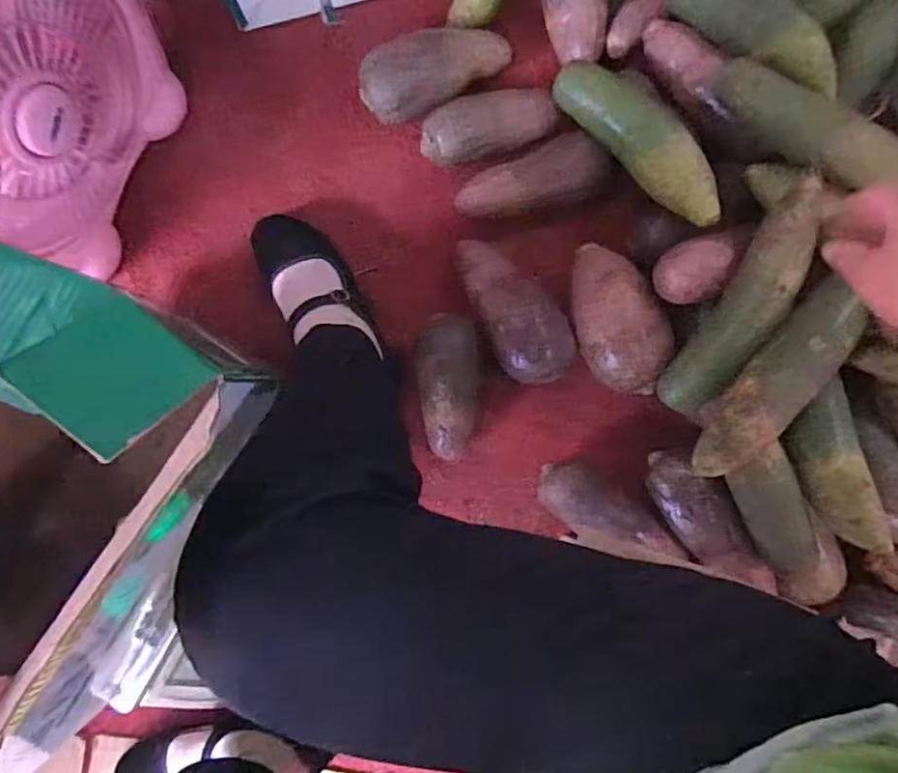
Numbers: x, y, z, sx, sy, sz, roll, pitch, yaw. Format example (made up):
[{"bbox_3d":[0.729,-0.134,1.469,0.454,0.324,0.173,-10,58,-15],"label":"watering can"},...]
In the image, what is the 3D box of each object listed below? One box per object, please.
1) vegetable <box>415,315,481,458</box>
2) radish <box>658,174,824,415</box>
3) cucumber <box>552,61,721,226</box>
[{"bbox_3d":[0.001,0.000,0.655,0.066,0.054,0.152,-4,89,0],"label":"vegetable"},{"bbox_3d":[0.282,-0.077,0.563,0.050,0.045,0.231,28,99,0],"label":"radish"},{"bbox_3d":[0.187,-0.239,0.596,0.052,0.066,0.201,-40,89,-1],"label":"cucumber"}]

